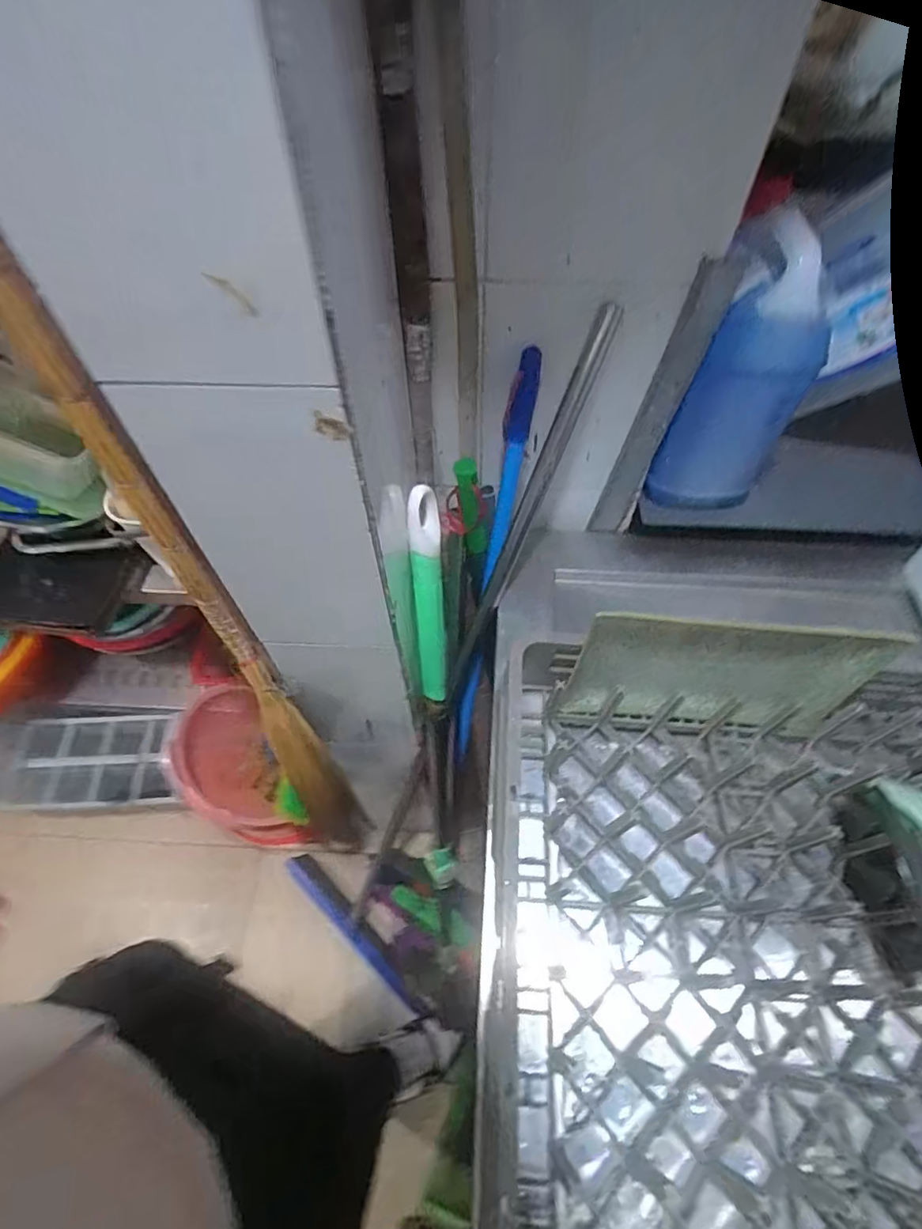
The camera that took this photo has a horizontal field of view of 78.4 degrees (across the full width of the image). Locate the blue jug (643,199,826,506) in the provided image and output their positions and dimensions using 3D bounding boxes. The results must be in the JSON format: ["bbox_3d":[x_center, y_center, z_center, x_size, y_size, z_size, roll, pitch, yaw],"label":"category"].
[{"bbox_3d":[0.285,-0.223,0.572,0.105,0.285,0.090,-39,65,-21],"label":"blue jug"}]

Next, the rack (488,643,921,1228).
[{"bbox_3d":[0.281,0.286,0.451,0.492,0.109,0.512,0,57,1],"label":"rack"}]

